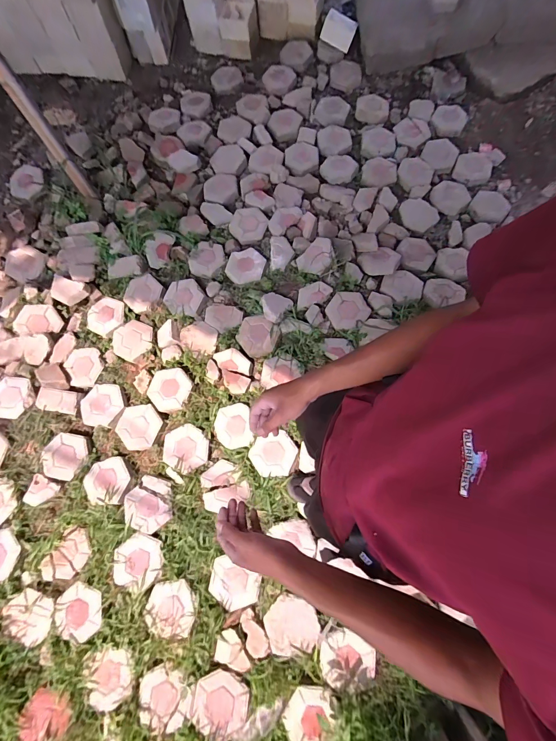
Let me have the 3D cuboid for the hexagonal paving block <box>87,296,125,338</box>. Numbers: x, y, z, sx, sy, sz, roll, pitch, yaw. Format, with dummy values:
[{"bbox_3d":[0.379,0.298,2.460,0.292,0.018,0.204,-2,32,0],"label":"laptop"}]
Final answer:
[{"bbox_3d":[-0.873,-0.275,1.696,0.174,0.051,0.204,38,78,12],"label":"hexagonal paving block"}]

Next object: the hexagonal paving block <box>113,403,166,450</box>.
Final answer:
[{"bbox_3d":[-0.640,0.252,1.515,0.204,0.040,0.215,-37,76,-8],"label":"hexagonal paving block"}]

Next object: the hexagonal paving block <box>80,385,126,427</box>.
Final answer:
[{"bbox_3d":[-0.833,0.164,1.586,0.220,0.045,0.201,7,74,4],"label":"hexagonal paving block"}]

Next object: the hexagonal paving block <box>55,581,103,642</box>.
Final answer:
[{"bbox_3d":[-0.782,0.947,1.302,0.182,0.030,0.192,-40,76,-9],"label":"hexagonal paving block"}]

